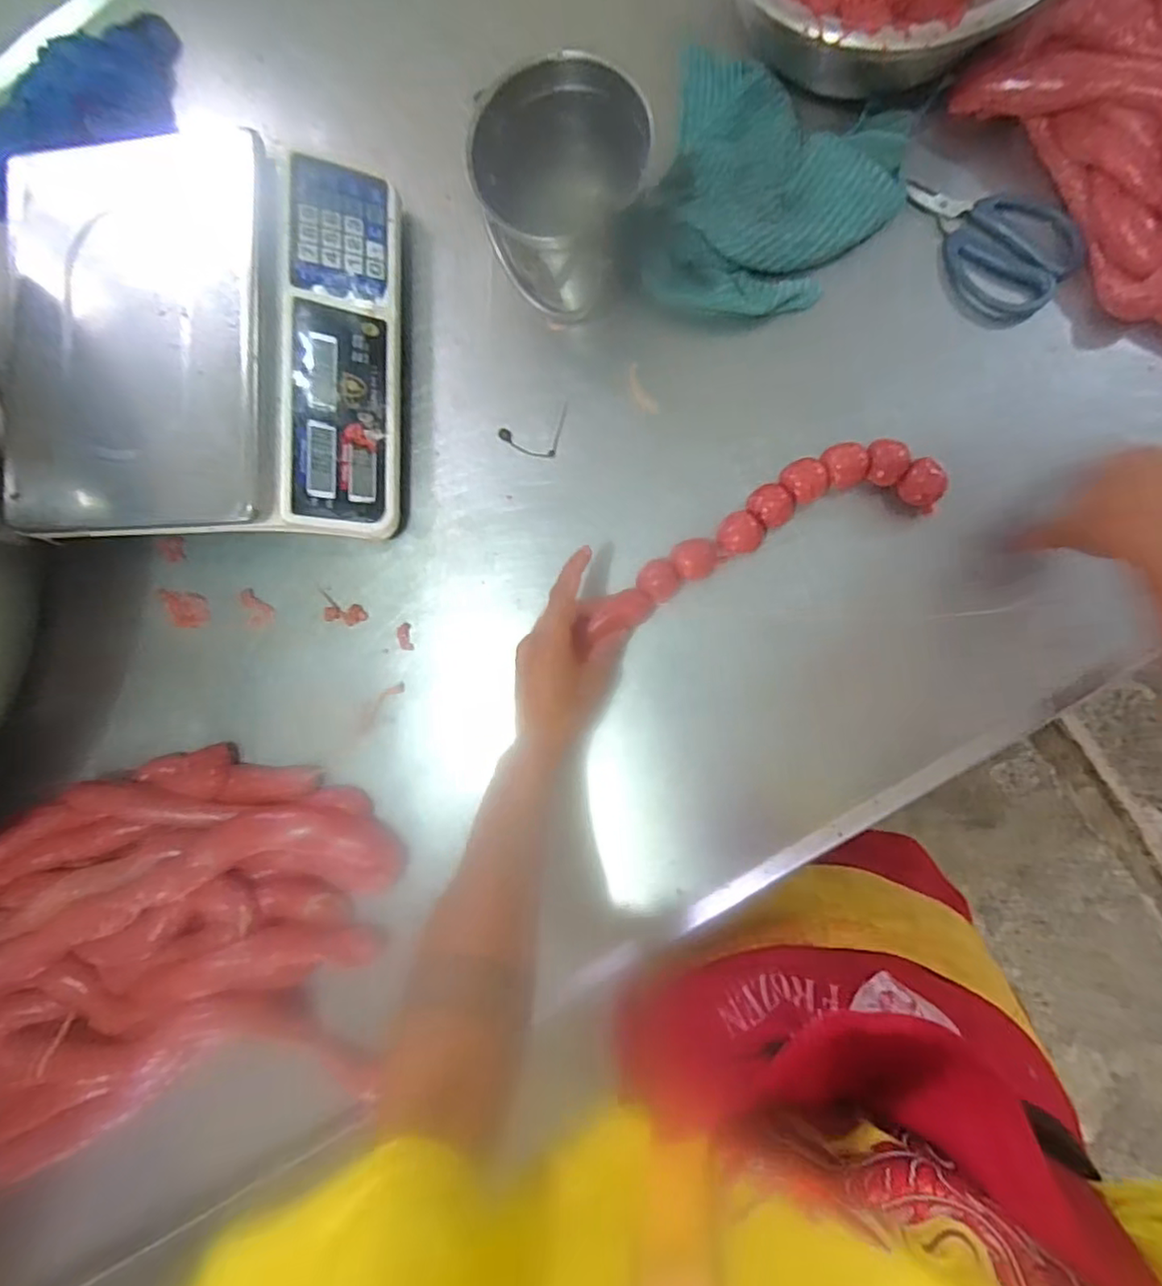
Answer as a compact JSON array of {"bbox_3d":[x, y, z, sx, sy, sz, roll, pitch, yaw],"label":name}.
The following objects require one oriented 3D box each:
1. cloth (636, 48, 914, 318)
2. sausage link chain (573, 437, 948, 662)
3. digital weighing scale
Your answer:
[{"bbox_3d":[0.168,-0.388,0.529,0.193,0.050,0.219,12,88,6],"label":"cloth"},{"bbox_3d":[0.143,-0.083,0.522,0.301,0.030,0.078,-28,84,4],"label":"sausage link chain"},{"bbox_3d":[-0.320,-0.274,0.558,0.306,0.107,0.359,-1,86,6],"label":"digital weighing scale"}]

